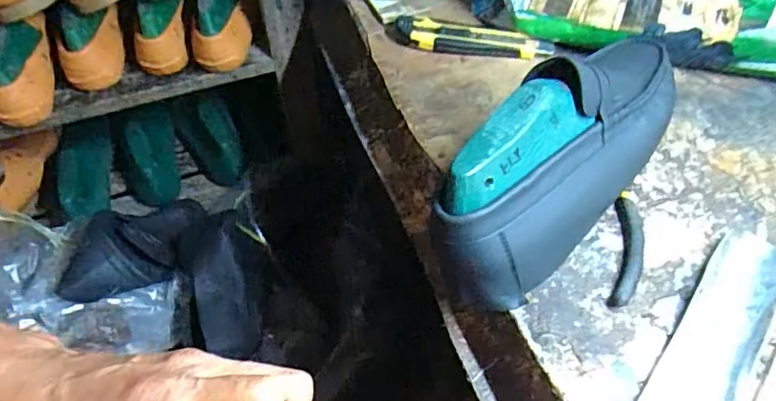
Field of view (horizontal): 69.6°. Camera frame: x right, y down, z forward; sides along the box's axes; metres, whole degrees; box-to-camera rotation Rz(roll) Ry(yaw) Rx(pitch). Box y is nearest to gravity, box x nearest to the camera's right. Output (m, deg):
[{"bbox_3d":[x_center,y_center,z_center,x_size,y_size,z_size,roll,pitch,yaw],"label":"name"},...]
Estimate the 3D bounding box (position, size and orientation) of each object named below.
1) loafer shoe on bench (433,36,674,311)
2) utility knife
[{"bbox_3d":[0.142,-0.041,0.421,0.078,0.110,0.269,32,59,27],"label":"loafer shoe on bench"},{"bbox_3d":[0.087,-0.164,0.563,0.151,0.025,0.030,9,52,12],"label":"utility knife"}]

